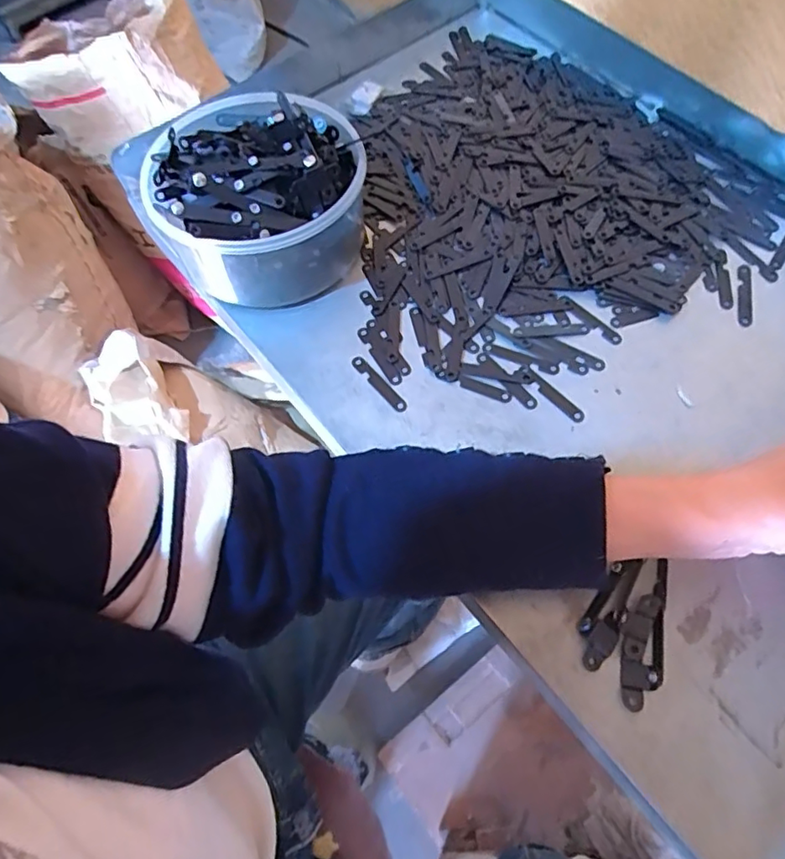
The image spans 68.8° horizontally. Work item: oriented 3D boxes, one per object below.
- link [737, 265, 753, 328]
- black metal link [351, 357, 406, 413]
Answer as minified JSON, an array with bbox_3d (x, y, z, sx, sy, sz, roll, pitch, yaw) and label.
[{"bbox_3d":[0.247,-0.095,0.401,0.010,0.004,0.052,12,64,9],"label":"link"},{"bbox_3d":[-0.009,-0.030,0.384,0.009,0.005,0.051,-38,67,-15],"label":"black metal link"}]

